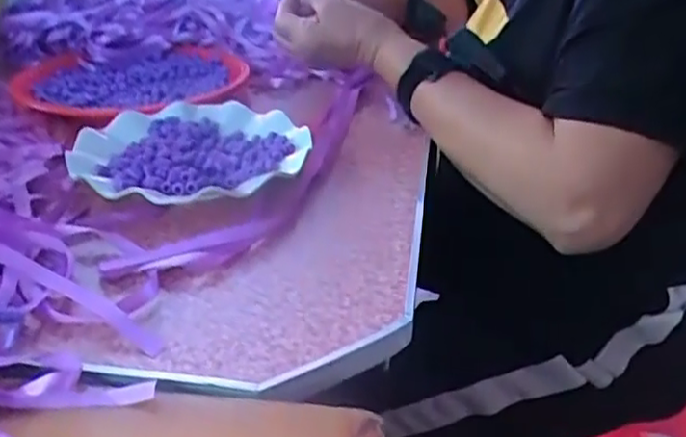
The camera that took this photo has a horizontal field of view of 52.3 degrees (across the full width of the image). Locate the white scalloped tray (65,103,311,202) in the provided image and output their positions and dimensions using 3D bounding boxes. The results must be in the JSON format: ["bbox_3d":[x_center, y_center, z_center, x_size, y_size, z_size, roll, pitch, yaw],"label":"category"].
[{"bbox_3d":[-0.123,-0.053,0.572,0.185,0.027,0.201,0,27,0],"label":"white scalloped tray"}]

